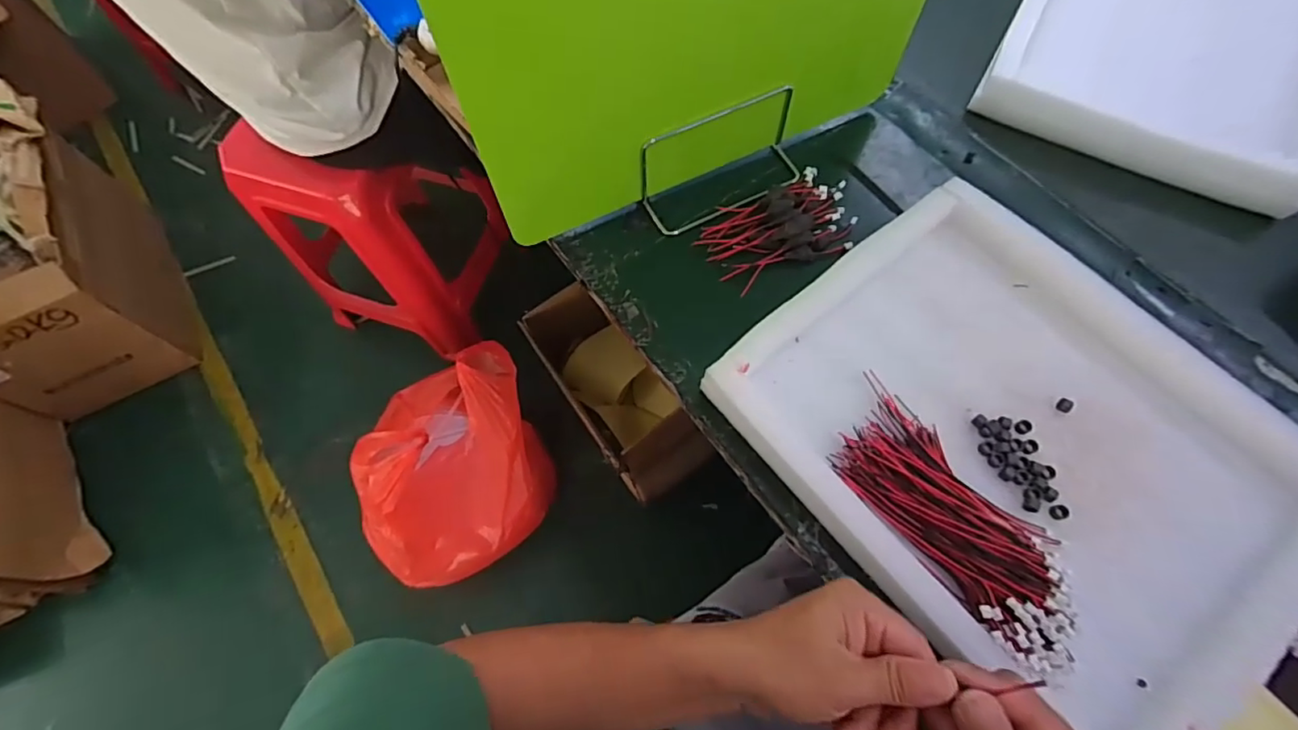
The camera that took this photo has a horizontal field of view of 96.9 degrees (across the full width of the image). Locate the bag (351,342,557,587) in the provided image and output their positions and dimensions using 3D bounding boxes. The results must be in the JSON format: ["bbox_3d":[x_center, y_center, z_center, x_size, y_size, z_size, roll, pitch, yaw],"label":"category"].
[{"bbox_3d":[-0.357,0.166,1.054,0.289,0.277,0.381,-22,68,-6],"label":"bag"}]

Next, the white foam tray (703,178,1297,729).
[{"bbox_3d":[0.267,0.050,0.419,0.302,0.042,0.366,-36,70,-11],"label":"white foam tray"}]

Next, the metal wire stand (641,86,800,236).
[{"bbox_3d":[0.070,-0.185,0.528,0.157,0.080,0.065,-21,68,-6],"label":"metal wire stand"}]

